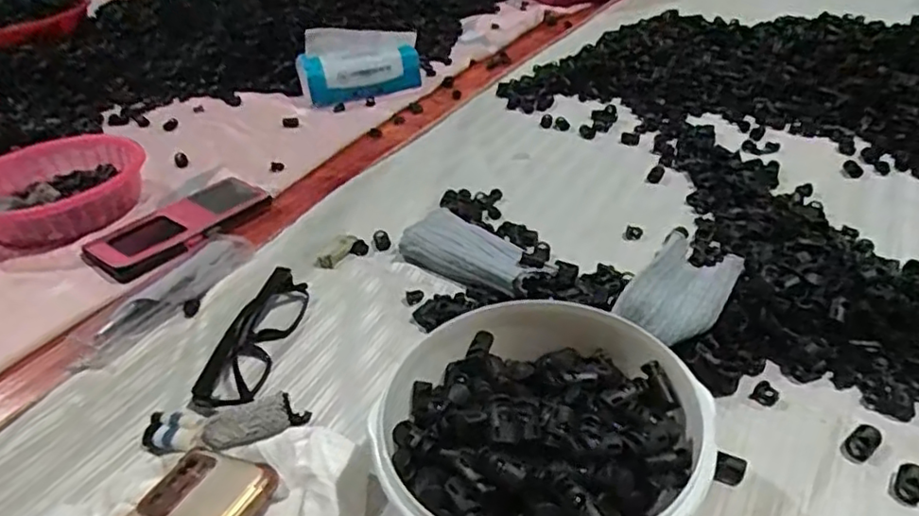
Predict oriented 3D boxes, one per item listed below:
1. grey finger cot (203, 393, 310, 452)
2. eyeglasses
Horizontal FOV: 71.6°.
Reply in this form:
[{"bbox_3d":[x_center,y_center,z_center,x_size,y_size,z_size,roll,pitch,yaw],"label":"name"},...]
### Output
[{"bbox_3d":[-0.129,0.103,0.403,0.063,0.007,0.025,-15,56,-6],"label":"grey finger cot"},{"bbox_3d":[-0.147,0.054,0.466,0.035,0.021,0.130,0,35,10],"label":"eyeglasses"}]

